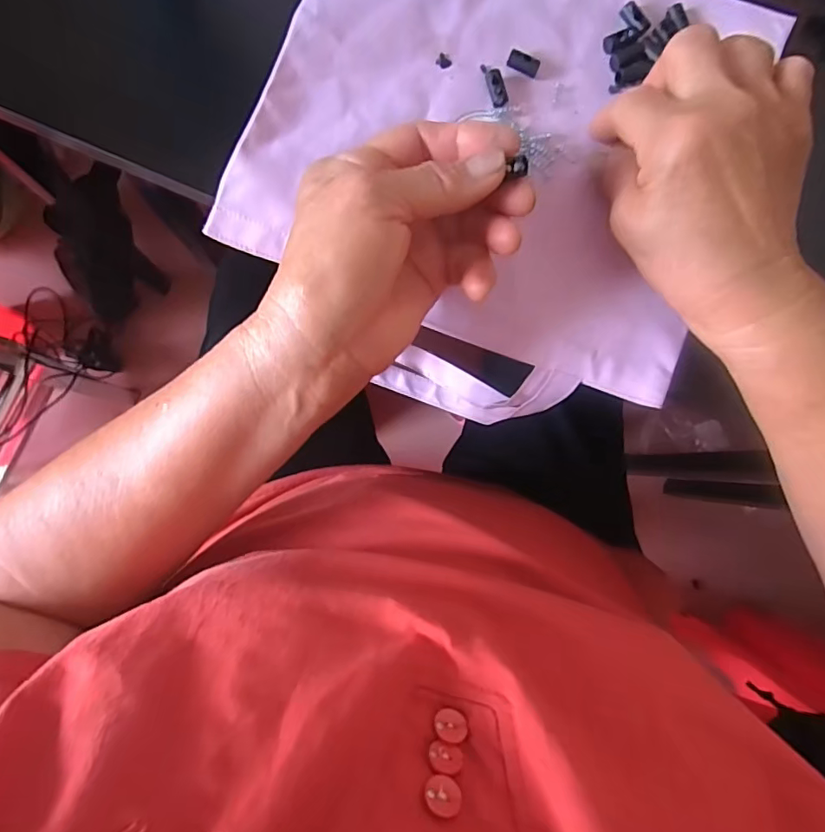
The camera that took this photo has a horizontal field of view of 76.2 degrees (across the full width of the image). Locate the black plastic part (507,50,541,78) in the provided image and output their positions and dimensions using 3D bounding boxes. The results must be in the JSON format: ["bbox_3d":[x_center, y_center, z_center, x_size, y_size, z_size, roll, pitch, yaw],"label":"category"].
[{"bbox_3d":[0.063,-0.199,0.296,0.017,0.006,0.008,23,85,-1],"label":"black plastic part"}]

